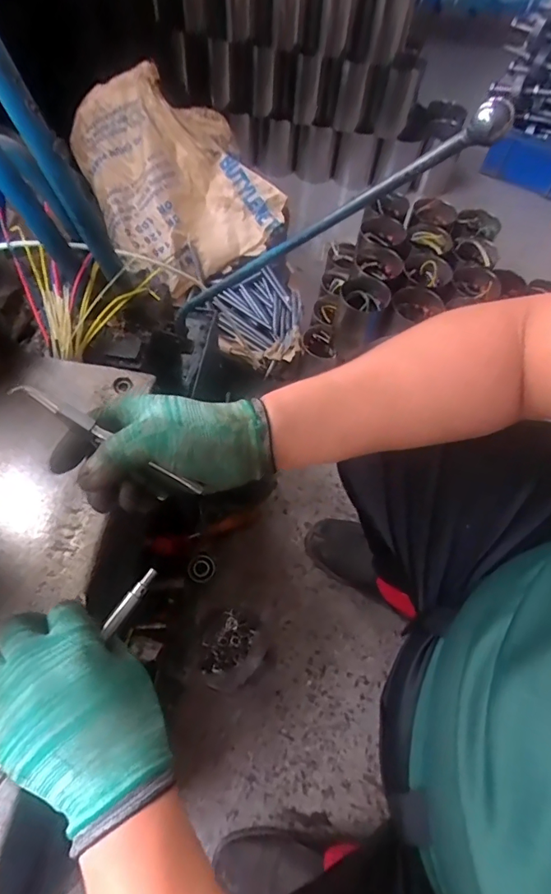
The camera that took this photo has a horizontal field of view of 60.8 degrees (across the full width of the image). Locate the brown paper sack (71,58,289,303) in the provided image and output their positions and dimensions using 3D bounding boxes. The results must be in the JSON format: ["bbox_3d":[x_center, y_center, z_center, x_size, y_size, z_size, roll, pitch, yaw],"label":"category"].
[{"bbox_3d":[-0.203,-0.550,0.972,0.342,0.216,0.376,-28,66,-18],"label":"brown paper sack"}]

